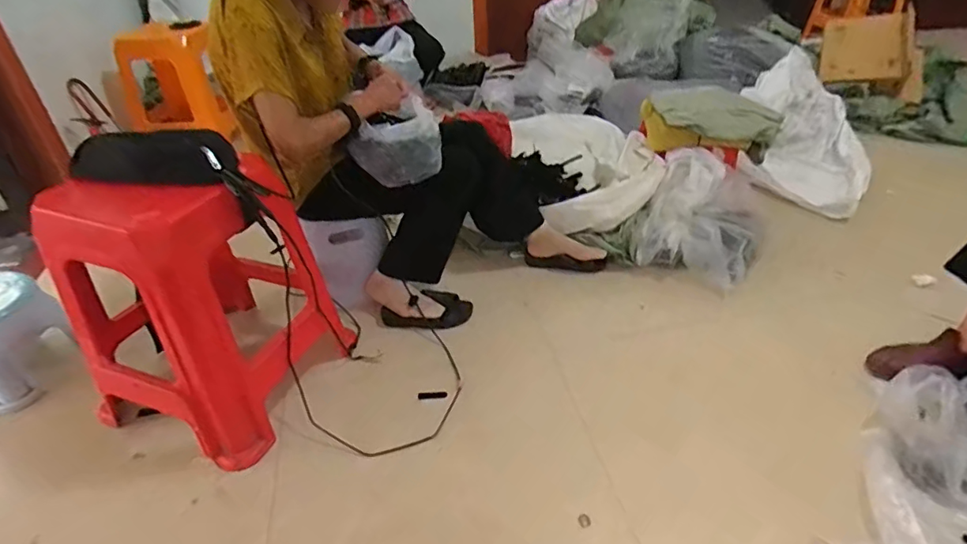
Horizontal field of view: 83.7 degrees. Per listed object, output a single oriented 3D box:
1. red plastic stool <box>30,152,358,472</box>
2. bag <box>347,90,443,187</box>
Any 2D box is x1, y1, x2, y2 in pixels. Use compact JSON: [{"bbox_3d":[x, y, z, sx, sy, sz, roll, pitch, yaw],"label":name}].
[{"bbox_3d":[-0.559,0.021,1.039,0.398,0.511,0.398,13,39,20],"label":"red plastic stool"},{"bbox_3d":[-0.200,-0.291,1.234,0.201,0.167,0.132,-7,36,-6],"label":"bag"}]

